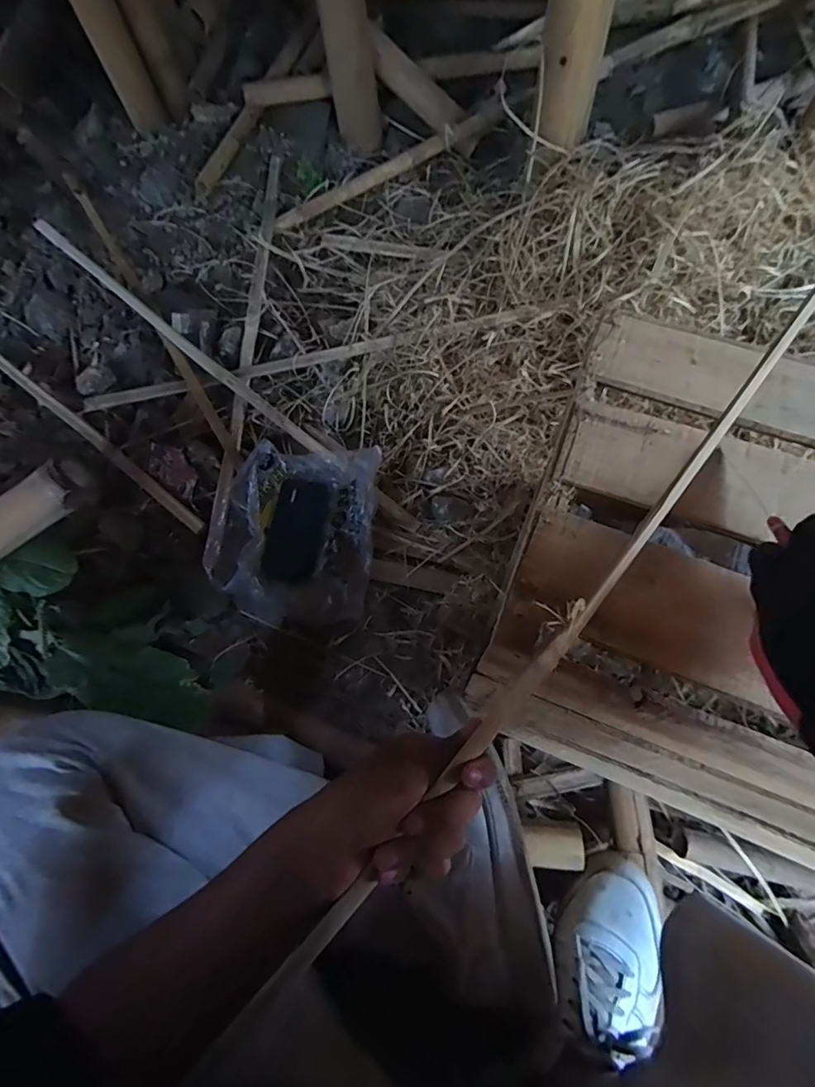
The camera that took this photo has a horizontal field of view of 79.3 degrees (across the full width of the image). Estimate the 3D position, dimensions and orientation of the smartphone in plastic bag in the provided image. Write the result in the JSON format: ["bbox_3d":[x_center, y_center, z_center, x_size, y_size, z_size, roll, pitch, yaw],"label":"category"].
[{"bbox_3d":[-0.177,-0.029,0.767,0.245,0.051,0.294,4,68,4],"label":"smartphone in plastic bag"}]

